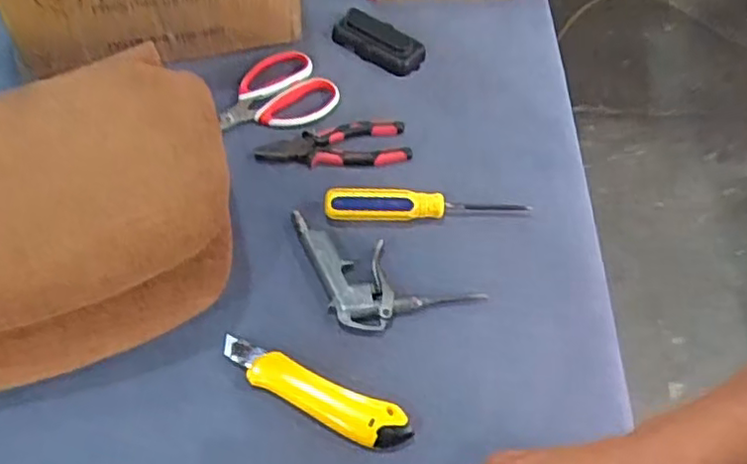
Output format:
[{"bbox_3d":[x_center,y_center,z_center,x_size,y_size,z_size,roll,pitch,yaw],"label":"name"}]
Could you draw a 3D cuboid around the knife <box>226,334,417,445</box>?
[{"bbox_3d":[-0.050,0.131,0.542,0.167,0.015,0.037,22,59,12],"label":"knife"}]

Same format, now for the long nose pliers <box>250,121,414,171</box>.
[{"bbox_3d":[-0.041,-0.085,0.683,0.155,0.010,0.056,-9,58,-7],"label":"long nose pliers"}]

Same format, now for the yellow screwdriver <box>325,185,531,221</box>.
[{"bbox_3d":[0.054,-0.027,0.644,0.199,0.030,0.028,-1,58,-3],"label":"yellow screwdriver"}]

